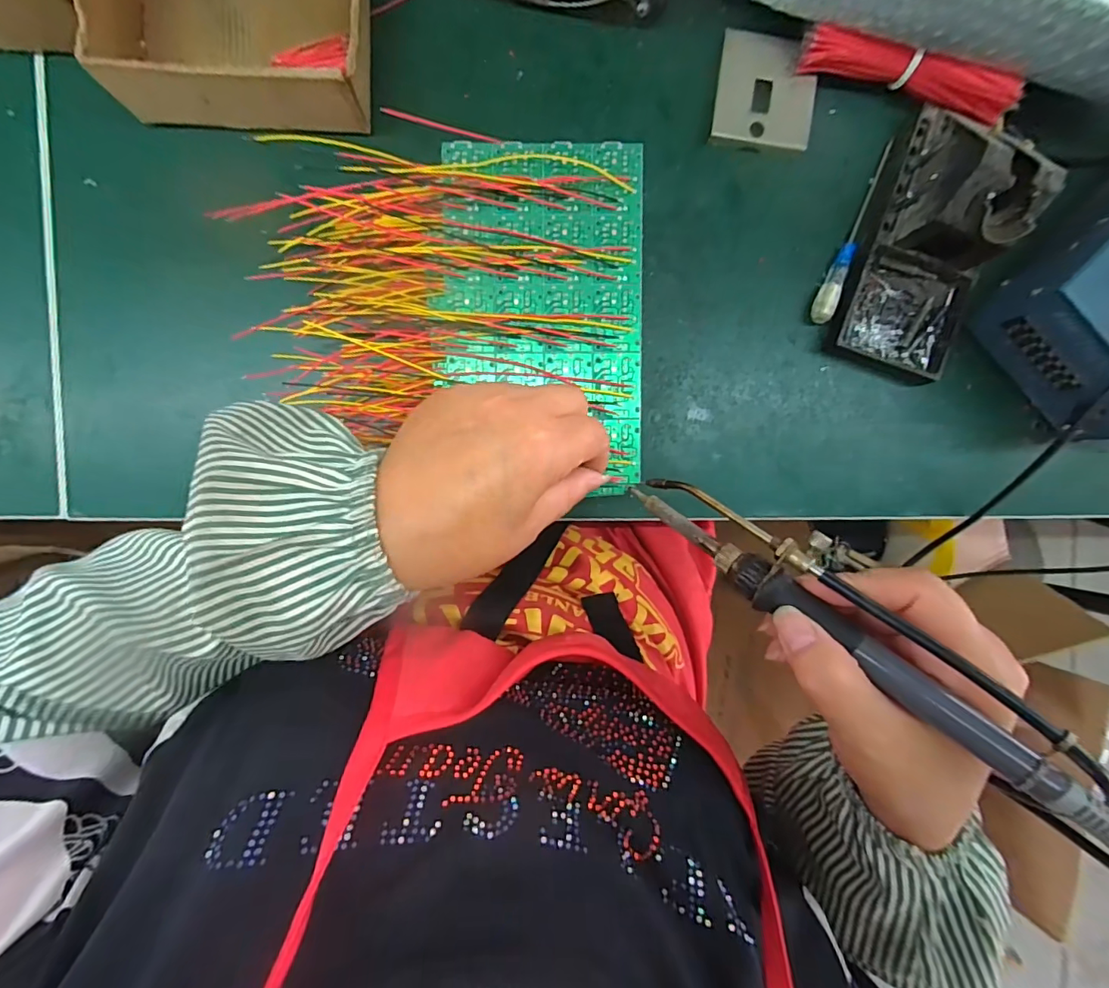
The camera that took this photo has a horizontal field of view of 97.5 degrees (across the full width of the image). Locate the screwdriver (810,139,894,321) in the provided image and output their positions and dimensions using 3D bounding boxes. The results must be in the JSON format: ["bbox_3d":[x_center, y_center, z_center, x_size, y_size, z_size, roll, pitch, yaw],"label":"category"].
[{"bbox_3d":[0.197,-0.173,0.319,0.013,0.011,0.125,21,95,-4],"label":"screwdriver"}]

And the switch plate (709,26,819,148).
[{"bbox_3d":[0.134,-0.254,0.310,0.062,0.010,0.061,6,96,-2],"label":"switch plate"}]

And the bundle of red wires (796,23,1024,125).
[{"bbox_3d":[0.217,-0.259,0.303,0.132,0.025,0.020,14,96,-3],"label":"bundle of red wires"}]

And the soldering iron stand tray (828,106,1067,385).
[{"bbox_3d":[0.240,-0.159,0.295,0.082,0.069,0.155,18,93,-3],"label":"soldering iron stand tray"}]

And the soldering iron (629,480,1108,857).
[{"bbox_3d":[0.110,0.049,0.187,0.202,0.020,0.027,39,95,32],"label":"soldering iron"}]

